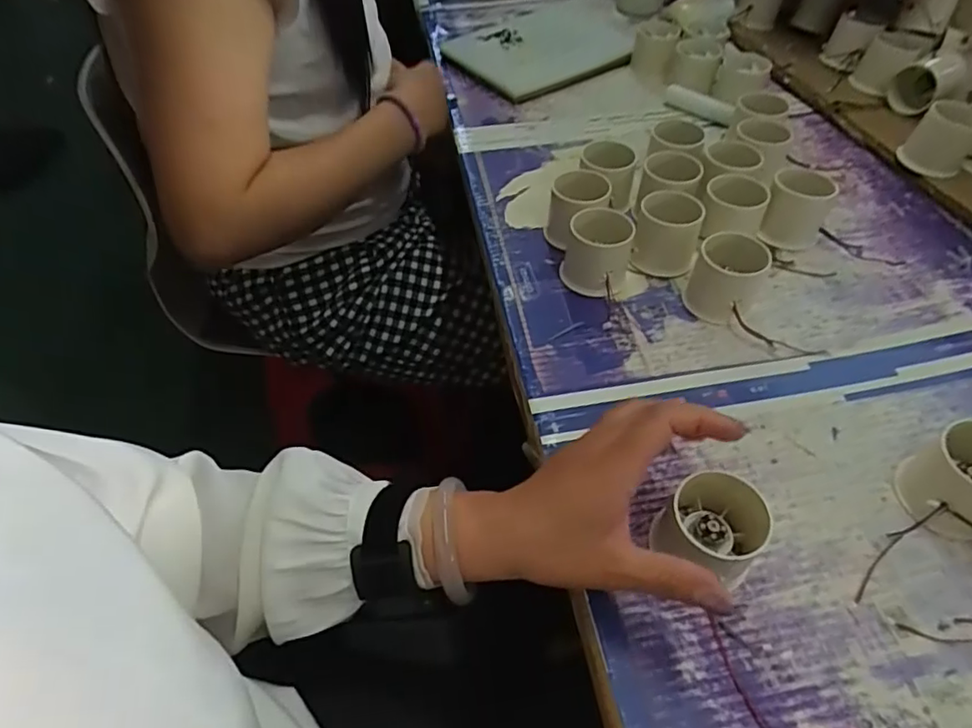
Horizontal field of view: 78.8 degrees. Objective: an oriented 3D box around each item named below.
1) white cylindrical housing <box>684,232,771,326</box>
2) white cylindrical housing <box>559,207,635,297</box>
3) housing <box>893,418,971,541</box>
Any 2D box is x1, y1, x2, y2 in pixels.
[{"bbox_3d":[0.191,-0.071,0.464,0.054,0.050,0.062,19,54,18],"label":"white cylindrical housing"},{"bbox_3d":[0.091,-0.094,0.485,0.053,0.049,0.060,11,52,12],"label":"white cylindrical housing"},{"bbox_3d":[0.283,0.067,0.347,0.057,0.051,0.055,-1,51,2],"label":"housing"}]

